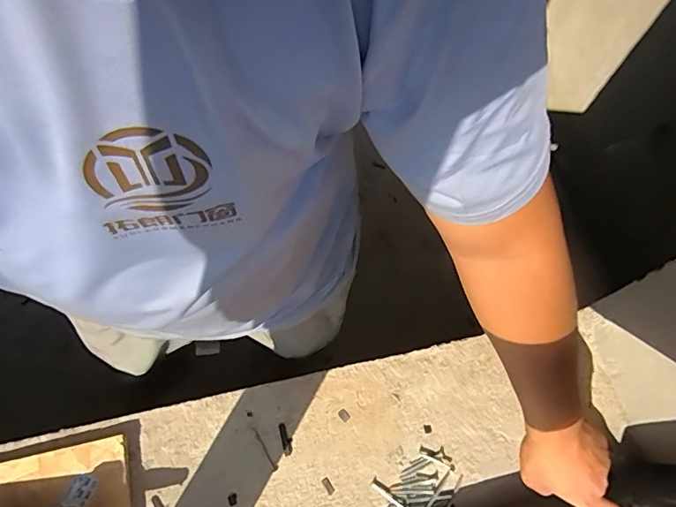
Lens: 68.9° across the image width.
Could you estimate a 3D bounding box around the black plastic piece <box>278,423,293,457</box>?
[{"bbox_3d":[-0.067,0.239,0.637,0.014,0.004,0.040,-13,69,-8],"label":"black plastic piece"}]

